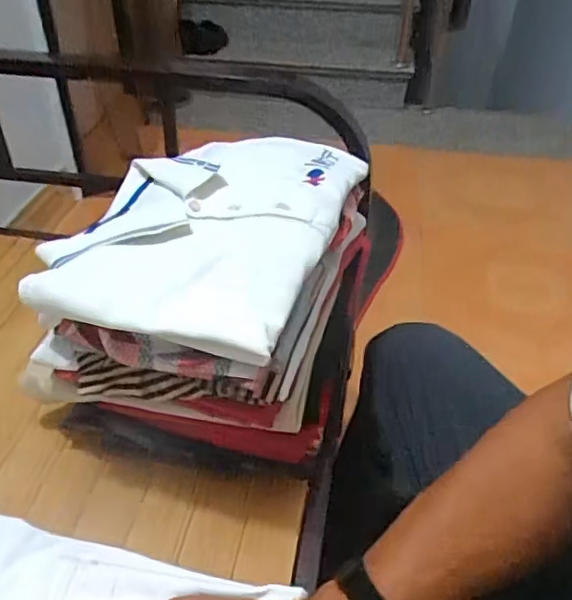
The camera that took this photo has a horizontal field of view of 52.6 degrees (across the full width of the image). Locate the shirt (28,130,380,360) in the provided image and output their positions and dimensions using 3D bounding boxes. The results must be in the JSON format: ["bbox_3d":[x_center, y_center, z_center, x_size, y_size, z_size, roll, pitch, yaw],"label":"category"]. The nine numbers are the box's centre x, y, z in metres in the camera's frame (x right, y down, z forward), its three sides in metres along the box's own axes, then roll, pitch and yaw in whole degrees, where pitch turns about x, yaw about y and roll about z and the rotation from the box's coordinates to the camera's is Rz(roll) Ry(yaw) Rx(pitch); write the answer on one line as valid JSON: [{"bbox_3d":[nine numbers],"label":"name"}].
[{"bbox_3d":[-0.075,-0.079,0.523,0.231,0.031,0.302,11,42,18],"label":"shirt"}]

